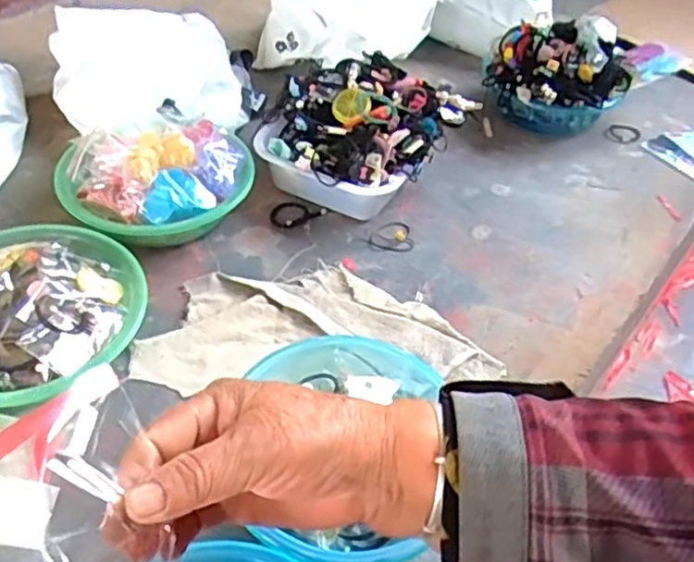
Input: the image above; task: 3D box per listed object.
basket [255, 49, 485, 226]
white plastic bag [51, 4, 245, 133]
[{"bbox_3d":[0.019,-0.208,0.957,0.251,0.131,0.254,21,48,14],"label":"basket"},{"bbox_3d":[-0.305,-0.319,1.047,0.277,0.108,0.246,-17,50,-21],"label":"white plastic bag"}]

